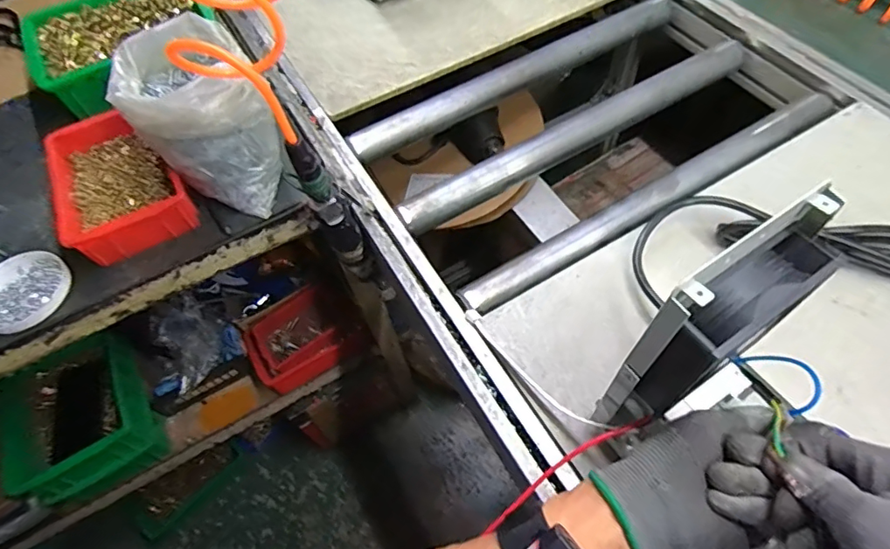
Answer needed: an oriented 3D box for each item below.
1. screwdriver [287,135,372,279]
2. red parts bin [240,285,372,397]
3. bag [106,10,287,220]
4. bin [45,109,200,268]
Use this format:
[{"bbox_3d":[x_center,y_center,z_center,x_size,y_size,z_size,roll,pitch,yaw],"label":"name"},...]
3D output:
[{"bbox_3d":[-0.128,-0.066,0.601,0.046,0.254,0.031,-19,59,-7],"label":"screwdriver"},{"bbox_3d":[-0.256,0.114,0.931,0.194,0.091,0.142,-37,63,-17],"label":"red parts bin"},{"bbox_3d":[-0.267,-0.166,0.593,0.139,0.174,0.142,-32,62,-15],"label":"bag"},{"bbox_3d":[-0.402,-0.113,0.627,0.130,0.066,0.204,-32,62,-15],"label":"bin"}]

